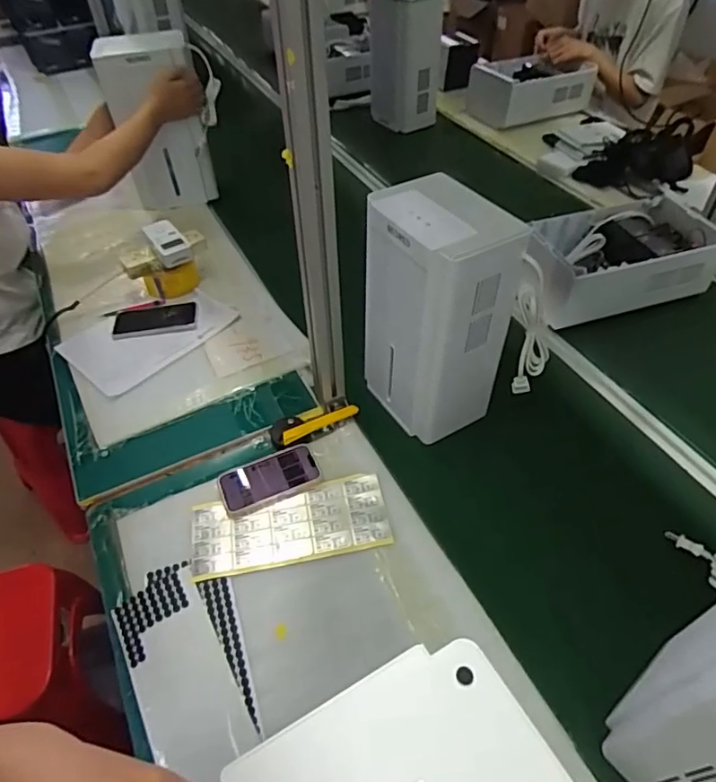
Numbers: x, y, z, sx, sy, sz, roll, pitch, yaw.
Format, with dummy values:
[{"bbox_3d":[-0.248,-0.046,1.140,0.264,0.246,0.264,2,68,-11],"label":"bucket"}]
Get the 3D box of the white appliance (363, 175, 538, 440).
[{"bbox_3d":[0.108,-0.115,0.830,0.146,0.336,0.197,-23,52,-21],"label":"white appliance"}]

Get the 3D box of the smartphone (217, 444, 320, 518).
[{"bbox_3d":[-0.134,0.131,0.836,0.146,0.016,0.077,-19,51,-18],"label":"smartphone"}]

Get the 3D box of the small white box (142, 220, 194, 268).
[{"bbox_3d":[-0.386,-0.298,1.115,0.066,0.042,0.120,-28,54,-24],"label":"small white box"}]

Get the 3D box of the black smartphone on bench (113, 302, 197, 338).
[{"bbox_3d":[-0.403,-0.140,1.099,0.164,0.016,0.085,-4,48,-5],"label":"black smartphone on bench"}]

